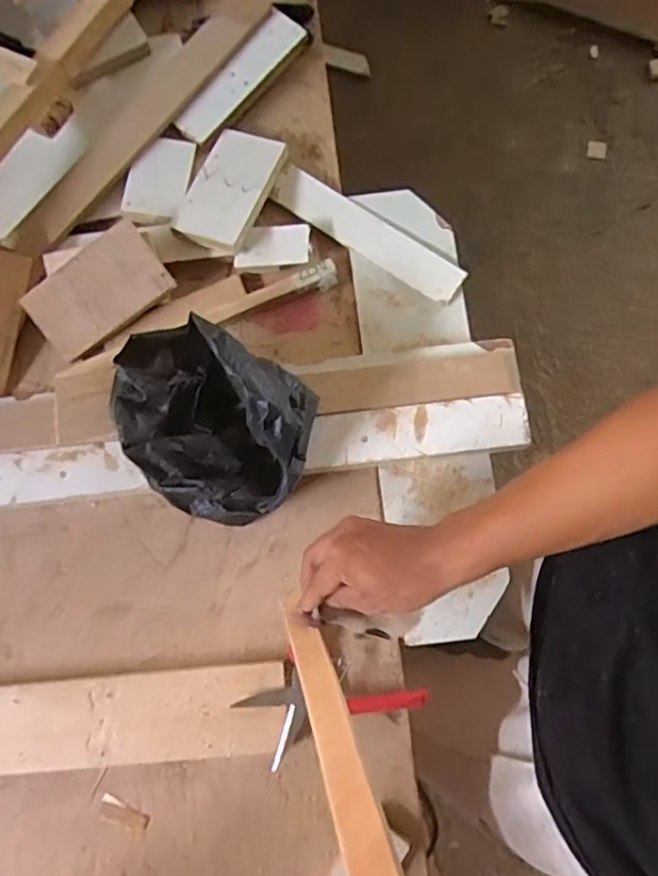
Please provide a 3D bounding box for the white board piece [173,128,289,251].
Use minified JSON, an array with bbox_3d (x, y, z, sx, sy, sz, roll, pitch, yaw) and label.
[{"bbox_3d":[-0.112,-0.281,0.664,0.085,0.018,0.144,19,79,5],"label":"white board piece"}]

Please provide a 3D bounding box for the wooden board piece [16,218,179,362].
[{"bbox_3d":[-0.246,-0.156,0.638,0.143,0.011,0.087,-37,95,4],"label":"wooden board piece"}]

